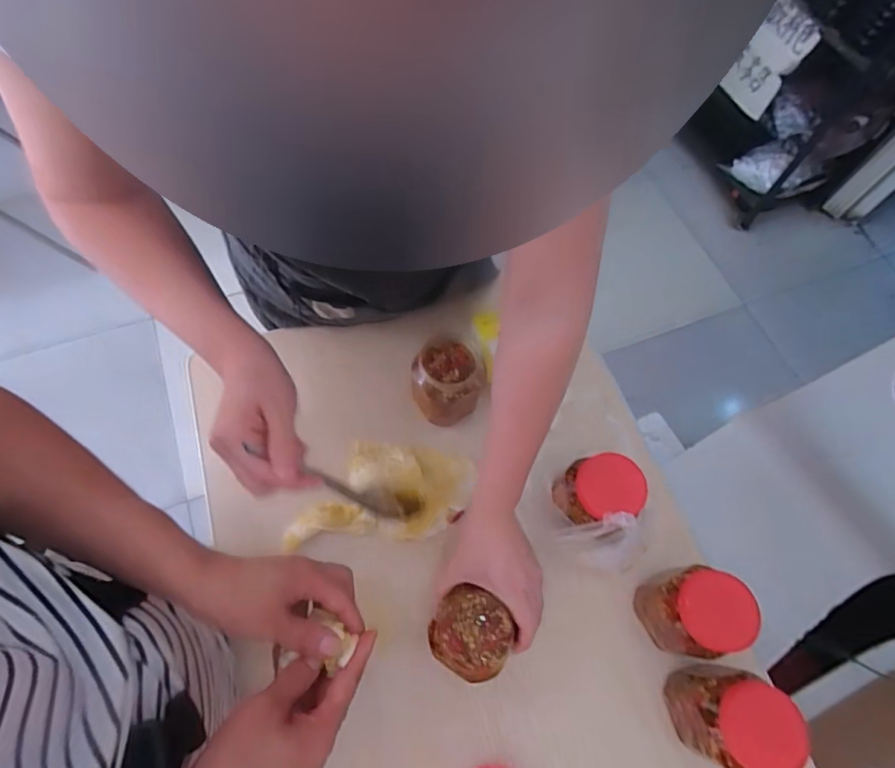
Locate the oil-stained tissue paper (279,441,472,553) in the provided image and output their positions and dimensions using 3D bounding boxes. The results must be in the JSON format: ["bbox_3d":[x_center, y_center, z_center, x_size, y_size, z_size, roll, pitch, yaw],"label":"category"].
[{"bbox_3d":[-0.080,0.132,0.616,0.222,0.028,0.118,-3,67,-5],"label":"oil-stained tissue paper"}]

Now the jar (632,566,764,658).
[{"bbox_3d":[0.246,0.228,0.501,0.071,0.102,0.078,1,67,-3],"label":"jar"}]

